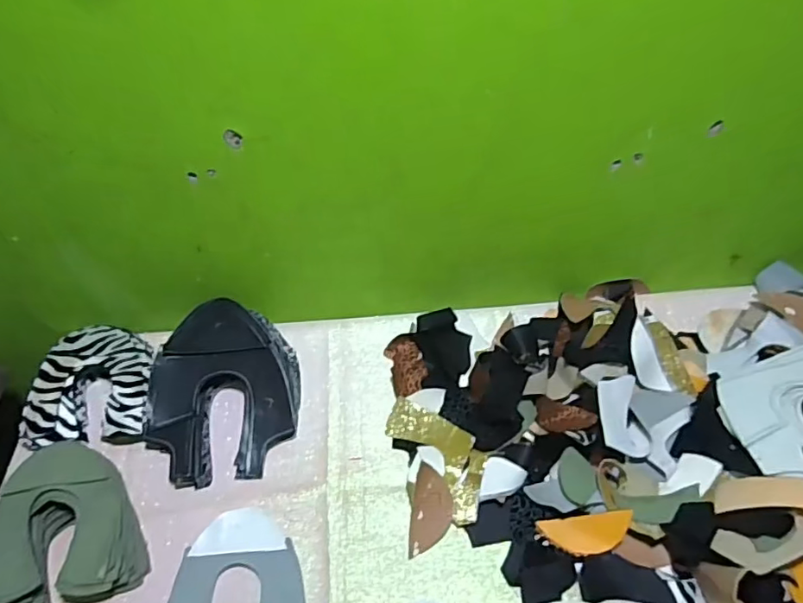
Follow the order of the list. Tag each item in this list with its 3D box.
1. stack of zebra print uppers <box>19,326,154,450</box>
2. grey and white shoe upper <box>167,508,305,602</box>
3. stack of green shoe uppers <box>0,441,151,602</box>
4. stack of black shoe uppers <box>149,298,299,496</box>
[{"bbox_3d":[-0.430,0.108,0.767,0.164,0.064,0.183,-8,51,-5],"label":"stack of zebra print uppers"},{"bbox_3d":[-0.189,0.319,0.635,0.151,0.009,0.148,-2,59,-2],"label":"grey and white shoe upper"},{"bbox_3d":[-0.414,0.272,0.647,0.184,0.071,0.177,-19,53,-13],"label":"stack of green shoe uppers"},{"bbox_3d":[-0.245,0.112,0.746,0.196,0.097,0.234,-7,51,-4],"label":"stack of black shoe uppers"}]

